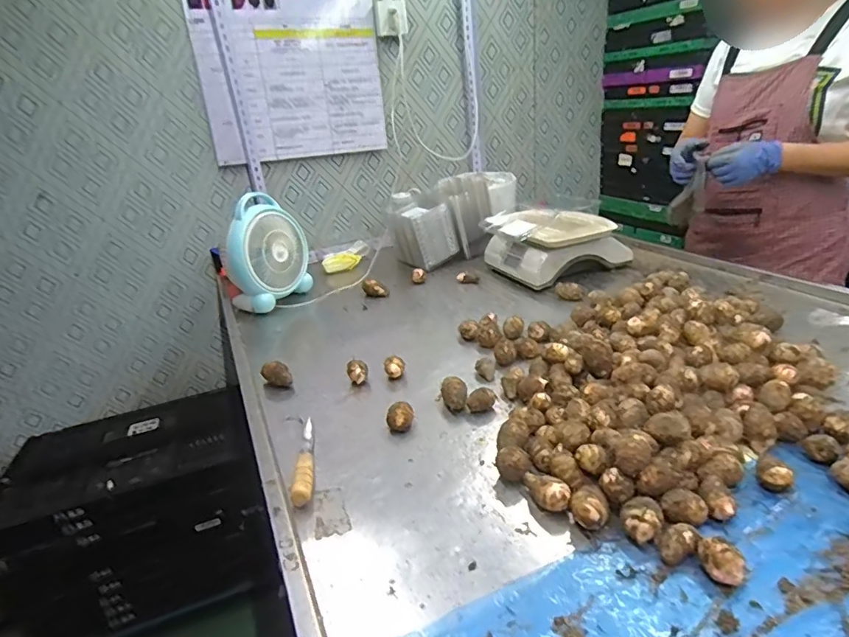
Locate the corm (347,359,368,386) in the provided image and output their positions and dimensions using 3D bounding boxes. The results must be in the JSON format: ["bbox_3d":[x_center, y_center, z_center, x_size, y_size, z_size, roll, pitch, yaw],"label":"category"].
[{"bbox_3d":[-0.114,0.096,0.845,0.035,0.040,0.036,-10,25,-8],"label":"corm"}]

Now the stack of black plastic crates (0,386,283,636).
[{"bbox_3d":[-0.774,0.523,1.354,0.634,0.401,0.414,-12,25,-14],"label":"stack of black plastic crates"}]

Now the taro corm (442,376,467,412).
[{"bbox_3d":[0.047,0.119,0.755,0.037,0.044,0.048,-5,25,1],"label":"taro corm"}]

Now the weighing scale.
[{"bbox_3d":[0.328,-0.186,1.241,0.284,0.142,0.284,-16,27,-22],"label":"weighing scale"}]

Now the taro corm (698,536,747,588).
[{"bbox_3d":[0.276,0.229,0.454,0.033,0.034,0.034,-5,25,2],"label":"taro corm"}]

